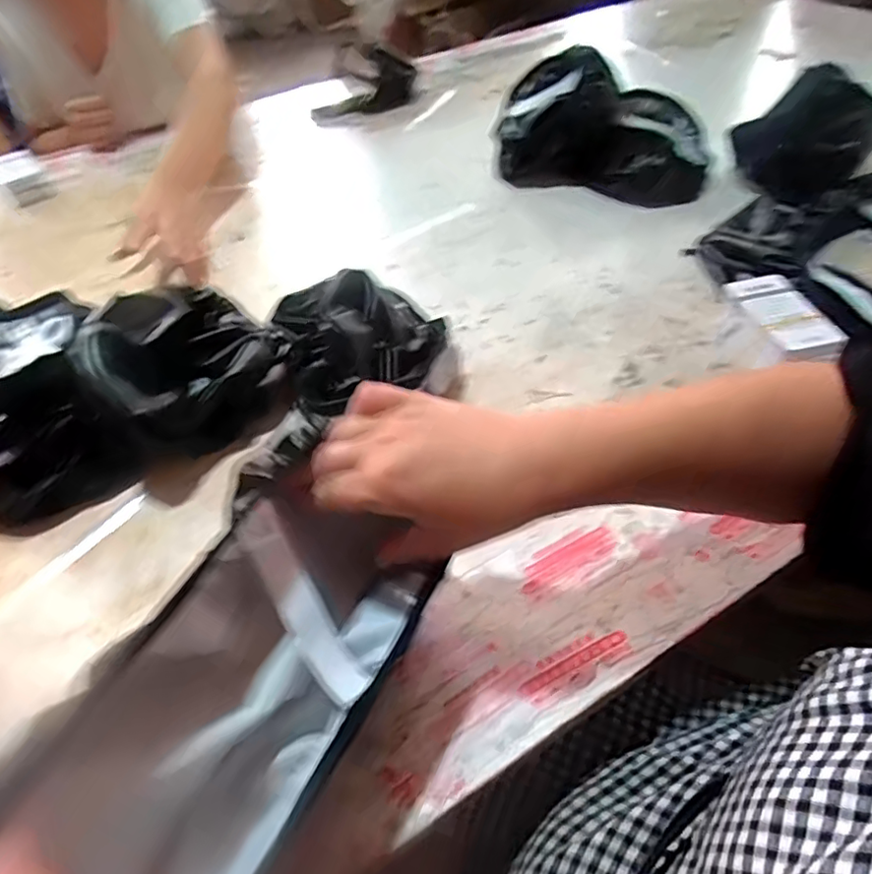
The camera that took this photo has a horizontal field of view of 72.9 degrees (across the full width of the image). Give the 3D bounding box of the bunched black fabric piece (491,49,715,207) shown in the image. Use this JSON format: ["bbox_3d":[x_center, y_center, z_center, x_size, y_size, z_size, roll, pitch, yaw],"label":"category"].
[{"bbox_3d":[0.235,-0.446,0.845,0.307,0.134,0.163,12,50,15],"label":"bunched black fabric piece"}]

